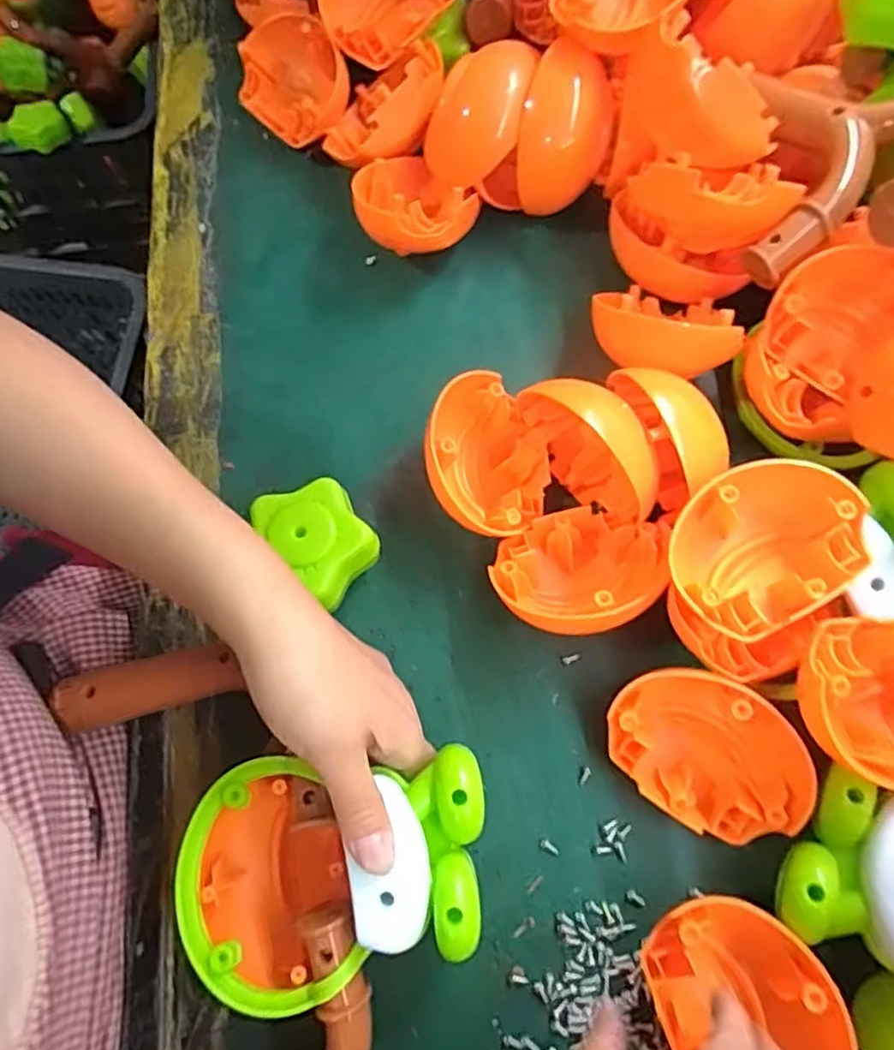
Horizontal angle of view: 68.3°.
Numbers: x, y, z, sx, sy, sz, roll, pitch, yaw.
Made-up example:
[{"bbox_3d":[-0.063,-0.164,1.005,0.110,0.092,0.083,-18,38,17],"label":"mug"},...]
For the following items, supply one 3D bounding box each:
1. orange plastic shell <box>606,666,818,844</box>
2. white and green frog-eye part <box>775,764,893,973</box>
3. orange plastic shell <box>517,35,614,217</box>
[{"bbox_3d":[0.122,0.107,0.313,0.092,0.044,0.066,35,77,11],"label":"orange plastic shell"},{"bbox_3d":[0.174,0.143,0.275,0.064,0.024,0.067,6,66,42],"label":"white and green frog-eye part"},{"bbox_3d":[0.069,-0.241,0.406,0.052,0.086,0.041,3,35,-7],"label":"orange plastic shell"}]

